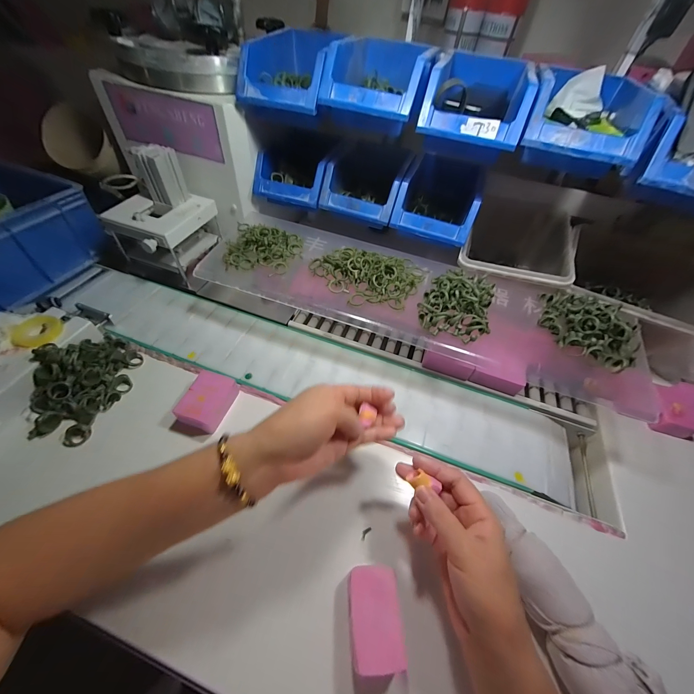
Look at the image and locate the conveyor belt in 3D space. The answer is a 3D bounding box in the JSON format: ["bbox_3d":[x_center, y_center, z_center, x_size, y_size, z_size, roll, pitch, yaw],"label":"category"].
[{"bbox_3d":[-0.081,0.023,0.443,0.785,0.016,0.119,19,55,9],"label":"conveyor belt"}]

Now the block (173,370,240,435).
[{"bbox_3d":[-0.181,0.069,0.384,0.048,0.031,0.070,15,54,6],"label":"block"}]

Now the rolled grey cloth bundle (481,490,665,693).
[{"bbox_3d":[0.197,0.249,0.276,0.063,0.059,0.210,-21,59,-19],"label":"rolled grey cloth bundle"}]

